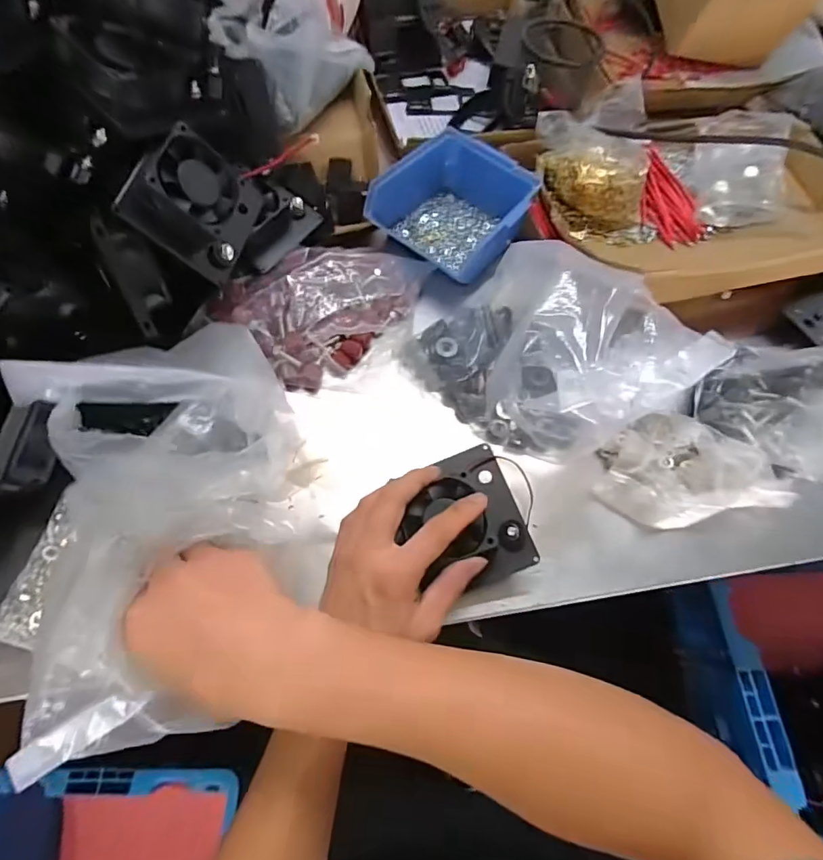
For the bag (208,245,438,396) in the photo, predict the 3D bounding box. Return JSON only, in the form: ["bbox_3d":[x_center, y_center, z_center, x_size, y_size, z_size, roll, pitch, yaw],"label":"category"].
[{"bbox_3d":[-0.086,-0.121,0.435,0.153,0.045,0.170,28,67,9],"label":"bag"}]

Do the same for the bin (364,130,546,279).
[{"bbox_3d":[0.045,-0.223,0.475,0.130,0.061,0.137,38,69,13],"label":"bin"}]

